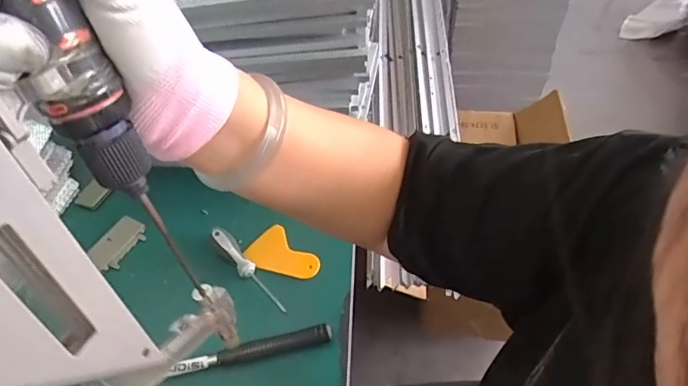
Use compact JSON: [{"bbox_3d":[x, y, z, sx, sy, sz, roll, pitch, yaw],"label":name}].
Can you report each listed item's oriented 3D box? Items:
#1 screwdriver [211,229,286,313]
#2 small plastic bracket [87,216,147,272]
[{"bbox_3d":[-0.126,0.102,0.632,0.025,0.019,0.146,-38,77,-23],"label":"screwdriver"},{"bbox_3d":[-0.319,0.071,0.680,0.048,0.004,0.082,29,58,6],"label":"small plastic bracket"}]

